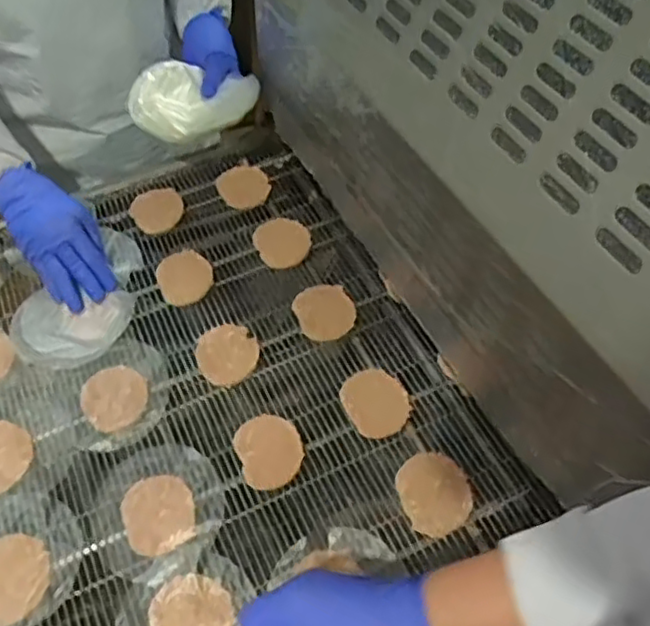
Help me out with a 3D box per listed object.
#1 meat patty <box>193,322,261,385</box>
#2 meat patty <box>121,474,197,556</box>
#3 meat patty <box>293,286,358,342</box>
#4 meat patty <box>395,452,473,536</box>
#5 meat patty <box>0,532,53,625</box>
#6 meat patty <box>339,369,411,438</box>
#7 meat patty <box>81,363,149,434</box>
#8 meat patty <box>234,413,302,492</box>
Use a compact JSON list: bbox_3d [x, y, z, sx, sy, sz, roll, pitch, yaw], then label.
[{"bbox_3d":[-0.102,0.042,0.689,0.060,0.013,0.064,1,50,-1],"label":"meat patty"},{"bbox_3d":[-0.151,0.179,0.593,0.062,0.009,0.072,-21,53,-17],"label":"meat patty"},{"bbox_3d":[0.002,-0.001,0.715,0.062,0.015,0.065,1,50,-1],"label":"meat patty"},{"bbox_3d":[0.099,0.161,0.594,0.061,0.013,0.068,-13,51,-11],"label":"meat patty"},{"bbox_3d":[-0.270,0.227,0.567,0.063,0.004,0.074,-17,52,-15],"label":"meat patty"},{"bbox_3d":[0.052,0.087,0.648,0.063,0.017,0.065,1,50,-1],"label":"meat patty"},{"bbox_3d":[-0.212,0.083,0.665,0.071,0.005,0.064,37,58,26],"label":"meat patty"},{"bbox_3d":[-0.052,0.129,0.624,0.059,0.015,0.070,-16,52,-14],"label":"meat patty"}]

